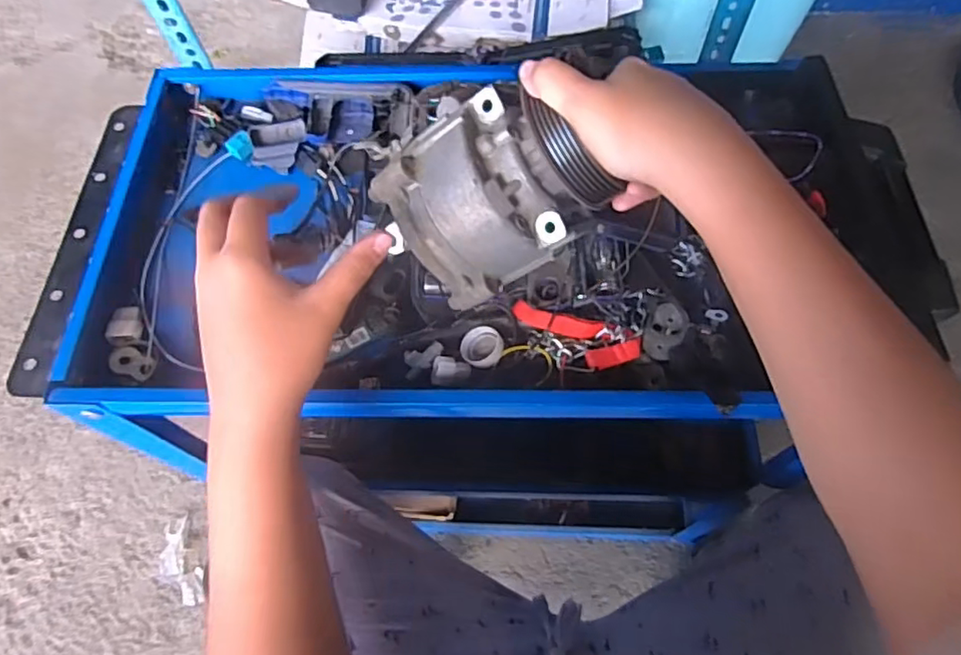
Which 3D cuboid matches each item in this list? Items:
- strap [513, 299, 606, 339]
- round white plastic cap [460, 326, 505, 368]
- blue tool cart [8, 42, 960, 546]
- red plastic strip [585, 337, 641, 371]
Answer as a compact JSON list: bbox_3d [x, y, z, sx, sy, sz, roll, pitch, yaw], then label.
[{"bbox_3d":[0.061,-0.004,0.487,0.072,0.011,0.020,16,67,9],"label":"strap"},{"bbox_3d":[0.001,0.015,0.481,0.033,0.014,0.035,-1,65,1],"label":"round white plastic cap"},{"bbox_3d":[-0.016,0.021,0.770,0.708,0.695,0.380,2,65,3],"label":"blue tool cart"},{"bbox_3d":[0.105,0.021,0.472,0.045,0.004,0.017,-14,66,-5],"label":"red plastic strip"}]

